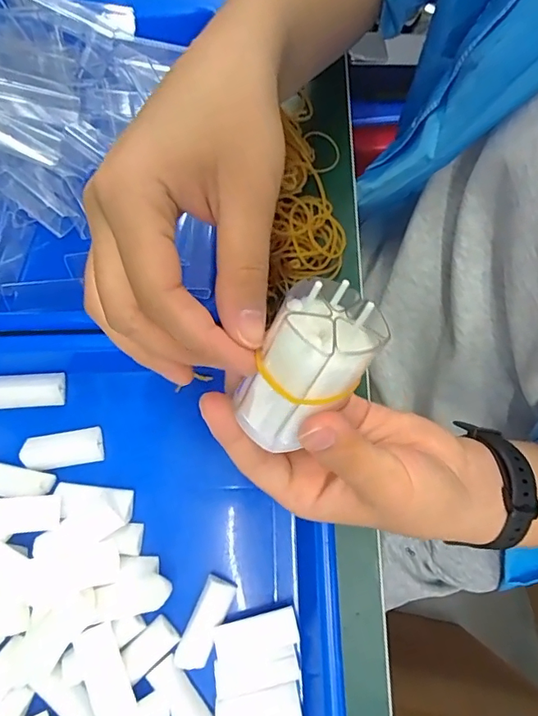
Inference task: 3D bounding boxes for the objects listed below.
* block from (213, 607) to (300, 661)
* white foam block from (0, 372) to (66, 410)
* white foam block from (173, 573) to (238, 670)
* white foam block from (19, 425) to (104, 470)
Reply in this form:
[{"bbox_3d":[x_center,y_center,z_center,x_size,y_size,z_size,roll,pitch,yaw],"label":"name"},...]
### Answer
[{"bbox_3d":[-0.008,0.153,0.268,0.047,0.009,0.019,-15,75,-3],"label":"block"},{"bbox_3d":[-0.155,0.020,0.309,0.048,0.009,0.021,-4,75,0],"label":"white foam block"},{"bbox_3d":[-0.035,0.148,0.272,0.017,0.011,0.046,23,77,7],"label":"white foam block"},{"bbox_3d":[-0.127,0.056,0.298,0.047,0.008,0.022,-10,75,-1],"label":"white foam block"}]

